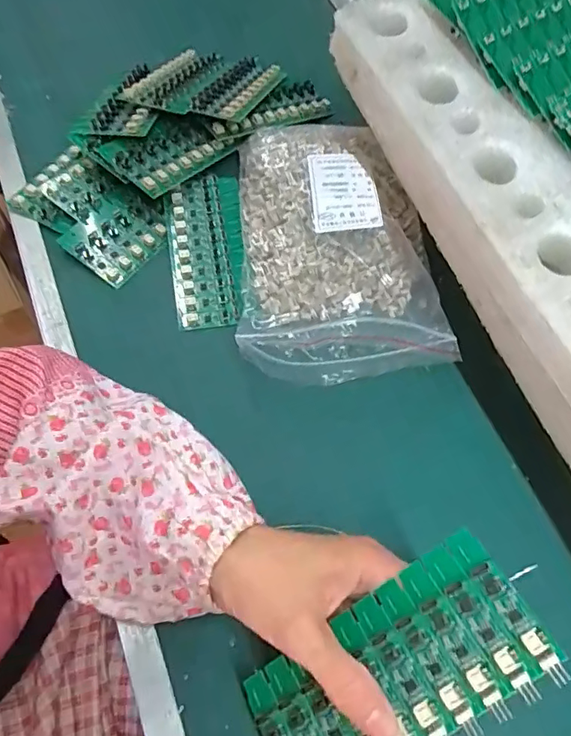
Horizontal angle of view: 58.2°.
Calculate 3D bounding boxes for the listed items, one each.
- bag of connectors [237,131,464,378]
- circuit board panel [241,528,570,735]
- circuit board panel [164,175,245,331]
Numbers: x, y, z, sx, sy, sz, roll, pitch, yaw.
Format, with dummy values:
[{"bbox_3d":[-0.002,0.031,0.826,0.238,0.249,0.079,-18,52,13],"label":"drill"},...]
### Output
[{"bbox_3d":[0.040,-0.102,0.398,0.147,0.042,0.223,-1,64,-4],"label":"bag of connectors"},{"bbox_3d":[0.047,0.140,0.232,0.136,0.006,0.065,-39,57,8],"label":"circuit board panel"},{"bbox_3d":[-0.062,-0.096,0.408,0.056,0.010,0.140,-7,70,-5],"label":"circuit board panel"}]

